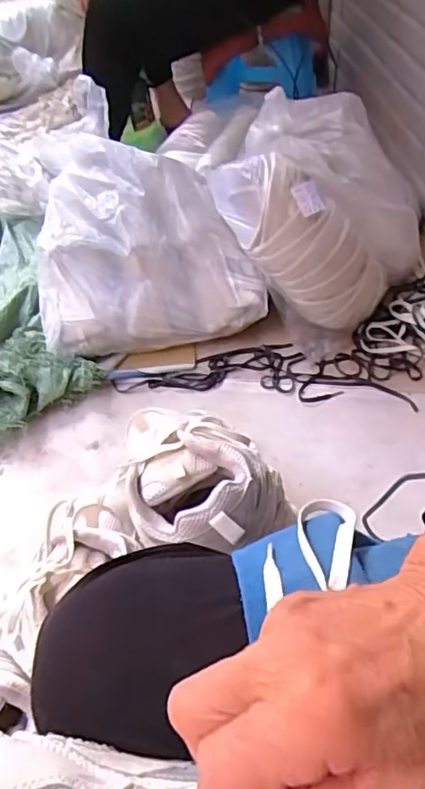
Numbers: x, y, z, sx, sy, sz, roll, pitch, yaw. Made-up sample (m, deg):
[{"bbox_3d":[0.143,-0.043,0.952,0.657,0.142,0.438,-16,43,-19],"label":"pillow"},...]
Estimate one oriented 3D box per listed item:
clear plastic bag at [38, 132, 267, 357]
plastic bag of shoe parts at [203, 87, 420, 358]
[{"bbox_3d":[-0.133,-0.278,1.082,0.393,0.257,0.341,-10,46,-3],"label":"clear plastic bag"},{"bbox_3d":[0.198,-0.308,1.035,0.319,0.288,0.347,-17,47,-10],"label":"plastic bag of shoe parts"}]

